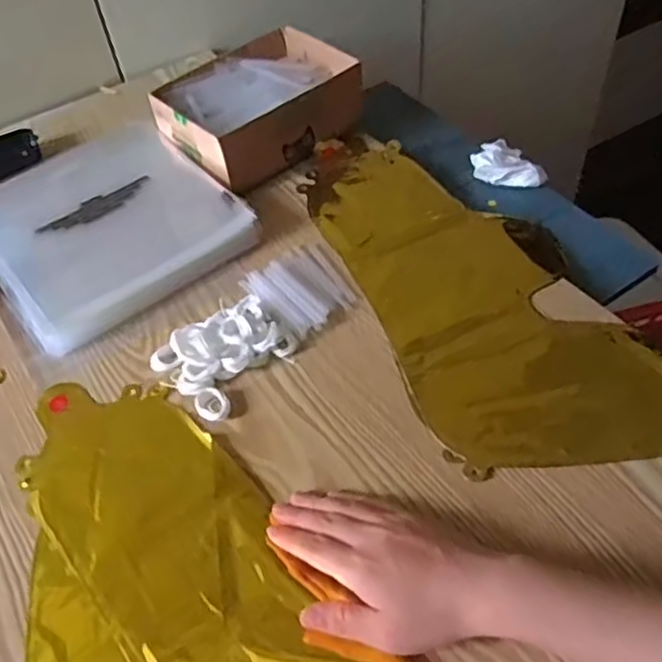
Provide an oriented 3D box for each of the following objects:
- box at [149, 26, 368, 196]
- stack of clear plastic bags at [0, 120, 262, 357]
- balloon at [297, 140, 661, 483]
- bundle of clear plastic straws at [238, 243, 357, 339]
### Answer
[{"bbox_3d":[-0.077,-0.234,0.712,0.195,0.065,0.149,-38,57,-24],"label":"box"},{"bbox_3d":[-0.221,-0.107,0.659,0.216,0.030,0.243,-34,55,-21],"label":"stack of clear plastic bags"},{"bbox_3d":[0.122,-0.052,0.580,0.203,0.017,0.413,-19,51,-11],"label":"balloon"},{"bbox_3d":[-0.023,-0.040,0.589,0.080,0.013,0.087,-35,56,-22],"label":"bundle of clear plastic straws"}]

